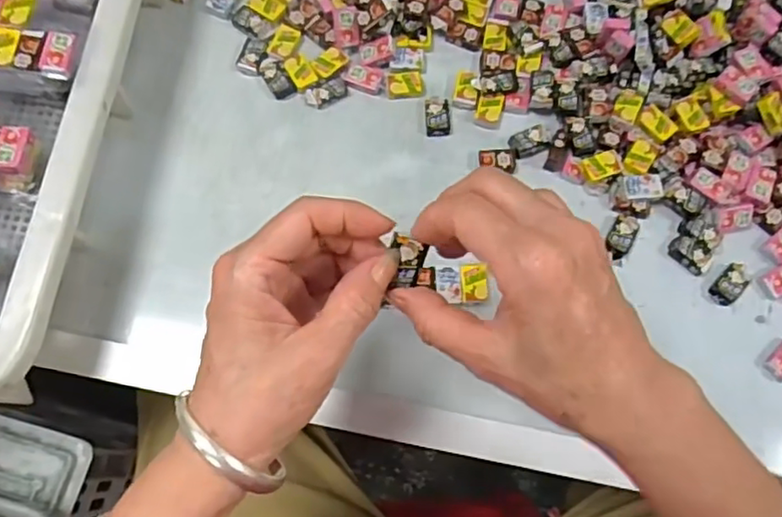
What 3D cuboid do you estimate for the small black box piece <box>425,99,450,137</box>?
[{"bbox_3d":[0.034,-0.102,0.458,0.017,0.007,0.027,-1,73,-3],"label":"small black box piece"}]

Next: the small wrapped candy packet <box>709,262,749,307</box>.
[{"bbox_3d":[0.229,0.017,0.428,0.032,0.005,0.018,-43,80,-13],"label":"small wrapped candy packet"}]

